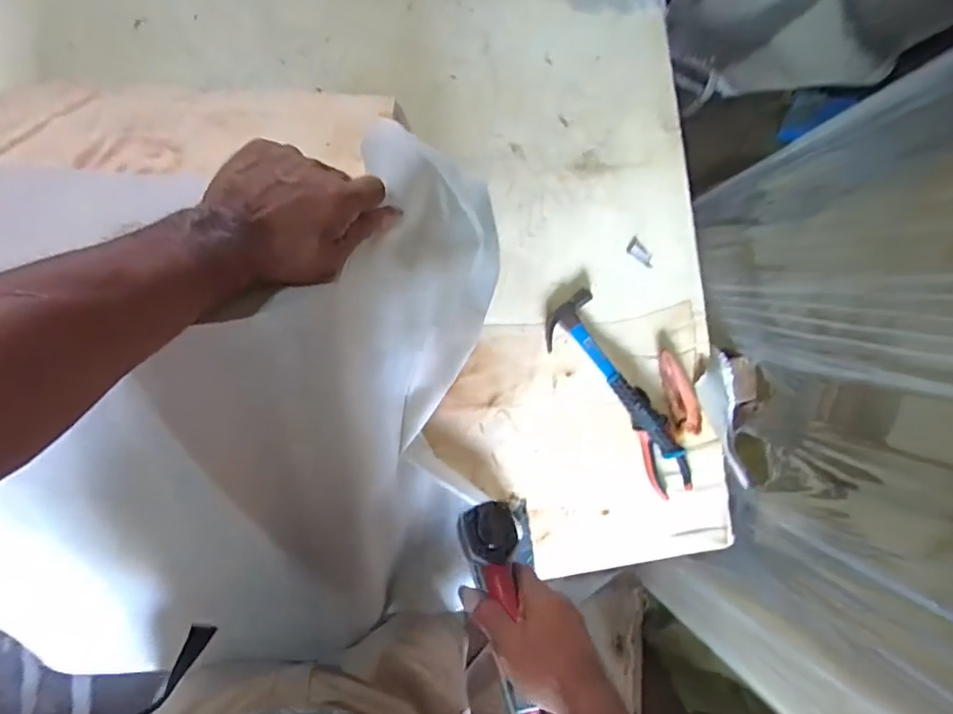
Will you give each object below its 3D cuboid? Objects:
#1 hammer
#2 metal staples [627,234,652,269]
[{"bbox_3d":[0.195,0.038,0.751,0.097,0.044,0.271,-33,92,-6],"label":"hammer"},{"bbox_3d":[0.245,-0.154,0.778,0.023,0.007,0.051,-41,93,-6],"label":"metal staples"}]

